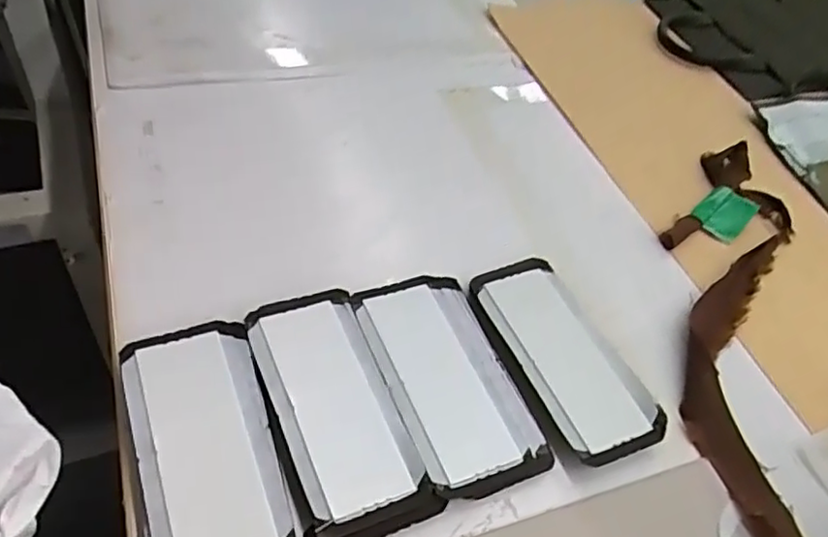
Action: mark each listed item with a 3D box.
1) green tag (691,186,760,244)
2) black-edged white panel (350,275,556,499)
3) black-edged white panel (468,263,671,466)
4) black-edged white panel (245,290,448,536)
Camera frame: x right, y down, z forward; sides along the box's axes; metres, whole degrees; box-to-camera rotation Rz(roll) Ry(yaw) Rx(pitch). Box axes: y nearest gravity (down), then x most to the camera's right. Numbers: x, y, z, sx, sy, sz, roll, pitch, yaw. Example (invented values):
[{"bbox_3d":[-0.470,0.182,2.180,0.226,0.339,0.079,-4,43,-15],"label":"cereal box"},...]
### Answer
[{"bbox_3d":[0.289,-0.052,0.603,0.045,0.006,0.065,38,55,21],"label":"green tag"},{"bbox_3d":[0.024,0.076,0.452,0.088,0.018,0.165,-13,54,-19],"label":"black-edged white panel"},{"bbox_3d":[0.109,0.061,0.475,0.076,0.013,0.167,-18,55,-23],"label":"black-edged white panel"},{"bbox_3d":[-0.052,0.091,0.423,0.075,0.028,0.172,-16,55,-21],"label":"black-edged white panel"}]

